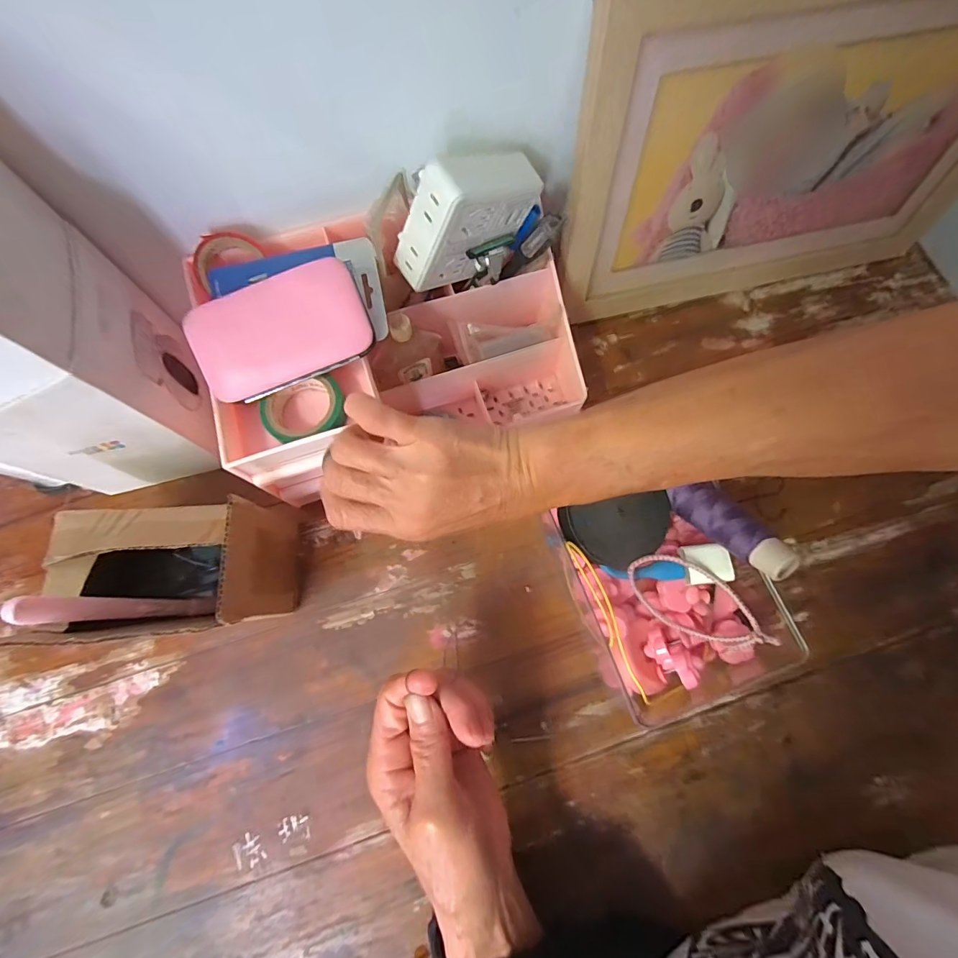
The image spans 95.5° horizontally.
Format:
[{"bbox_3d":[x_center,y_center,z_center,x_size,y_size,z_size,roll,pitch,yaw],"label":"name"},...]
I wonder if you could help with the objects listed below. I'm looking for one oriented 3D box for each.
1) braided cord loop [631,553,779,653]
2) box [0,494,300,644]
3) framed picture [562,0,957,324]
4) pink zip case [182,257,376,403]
[{"bbox_3d":[0.154,0.089,0.308,0.108,0.011,0.051,27,116,8],"label":"braided cord loop"},{"bbox_3d":[-0.208,0.062,0.303,0.128,0.124,0.083,-4,76,-3],"label":"box"},{"bbox_3d":[0.247,-0.248,0.340,0.366,0.230,0.029,-15,62,-5],"label":"framed picture"},{"bbox_3d":[-0.124,-0.093,0.278,0.109,0.019,0.063,-18,98,1],"label":"pink zip case"}]

